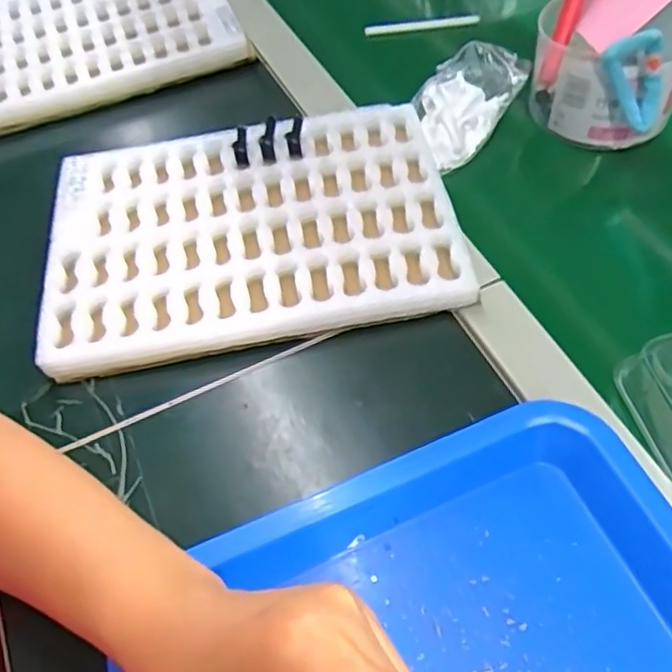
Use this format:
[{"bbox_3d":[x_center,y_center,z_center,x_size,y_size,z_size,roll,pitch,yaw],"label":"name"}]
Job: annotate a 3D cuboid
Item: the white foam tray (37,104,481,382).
[{"bbox_3d":[-0.059,-0.074,0.455,0.267,0.034,0.187,-10,55,-3],"label":"white foam tray"}]

